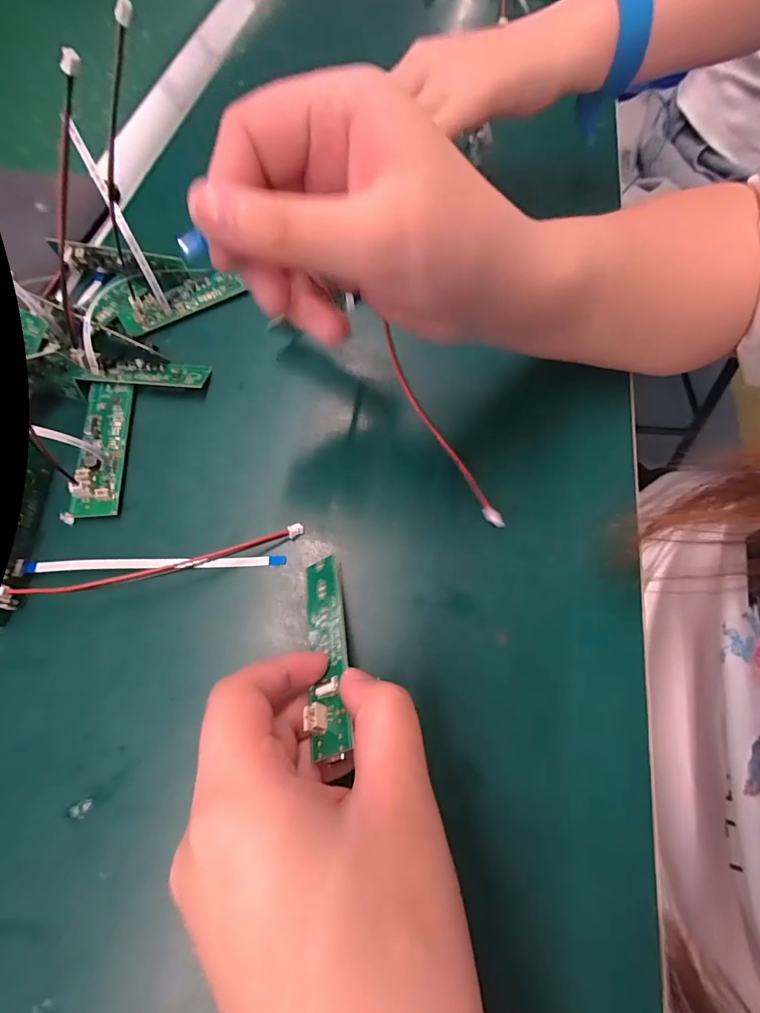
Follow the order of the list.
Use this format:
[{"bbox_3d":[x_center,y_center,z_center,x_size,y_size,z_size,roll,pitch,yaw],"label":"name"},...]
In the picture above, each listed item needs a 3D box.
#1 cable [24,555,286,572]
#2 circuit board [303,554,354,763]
[{"bbox_3d":[-0.103,0.027,0.207,0.114,0.008,0.005,-2,66,-3],"label":"cable"},{"bbox_3d":[-0.022,0.055,0.178,0.015,0.008,0.083,-5,44,-5],"label":"circuit board"}]

